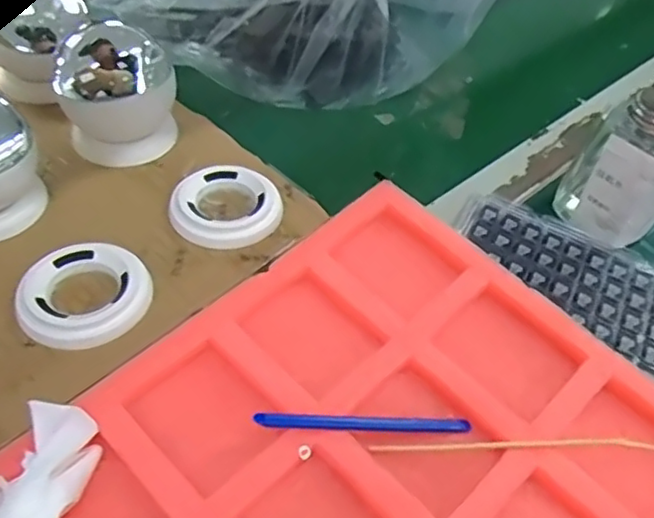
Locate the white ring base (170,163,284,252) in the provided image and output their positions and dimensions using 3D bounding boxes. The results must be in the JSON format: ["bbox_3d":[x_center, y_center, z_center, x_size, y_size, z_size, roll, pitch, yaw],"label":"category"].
[{"bbox_3d":[-0.066,-0.035,0.414,0.071,0.013,0.065,4,49,-4],"label":"white ring base"}]

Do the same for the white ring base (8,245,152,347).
[{"bbox_3d":[-0.137,0.020,0.358,0.071,0.011,0.070,4,49,-4],"label":"white ring base"}]

